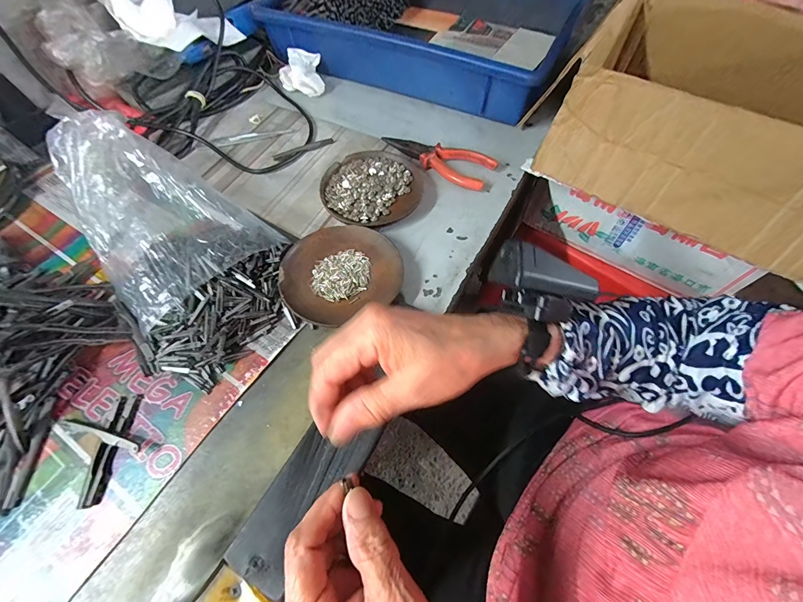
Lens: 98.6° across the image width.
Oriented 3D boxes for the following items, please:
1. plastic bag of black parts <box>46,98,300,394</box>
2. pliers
[{"bbox_3d":[-0.208,-0.068,0.325,0.153,0.082,0.276,-30,64,-15],"label":"plastic bag of black parts"},{"bbox_3d":[0.043,-0.176,0.424,0.142,0.015,0.049,29,65,16],"label":"pliers"}]

